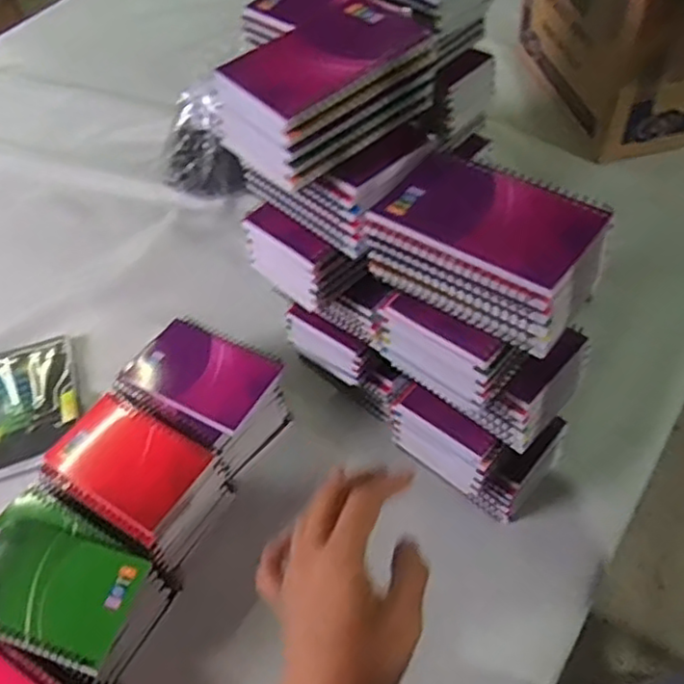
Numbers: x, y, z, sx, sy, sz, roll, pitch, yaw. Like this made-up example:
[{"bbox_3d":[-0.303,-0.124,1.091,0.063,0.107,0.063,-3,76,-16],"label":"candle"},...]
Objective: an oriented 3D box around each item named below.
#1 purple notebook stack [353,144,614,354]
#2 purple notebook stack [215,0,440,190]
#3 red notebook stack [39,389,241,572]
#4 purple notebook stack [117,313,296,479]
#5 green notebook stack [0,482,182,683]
[{"bbox_3d":[0.093,-0.066,0.450,0.141,0.060,0.092,27,59,23],"label":"purple notebook stack"},{"bbox_3d":[-0.011,-0.181,0.477,0.109,0.072,0.133,34,62,26],"label":"purple notebook stack"},{"bbox_3d":[-0.182,0.123,0.607,0.147,0.080,0.094,26,59,22],"label":"red notebook stack"},{"bbox_3d":[-0.128,0.055,0.659,0.148,0.092,0.106,29,60,23],"label":"purple notebook stack"},{"bbox_3d":[-0.222,0.200,0.545,0.149,0.084,0.108,19,57,17],"label":"green notebook stack"}]

